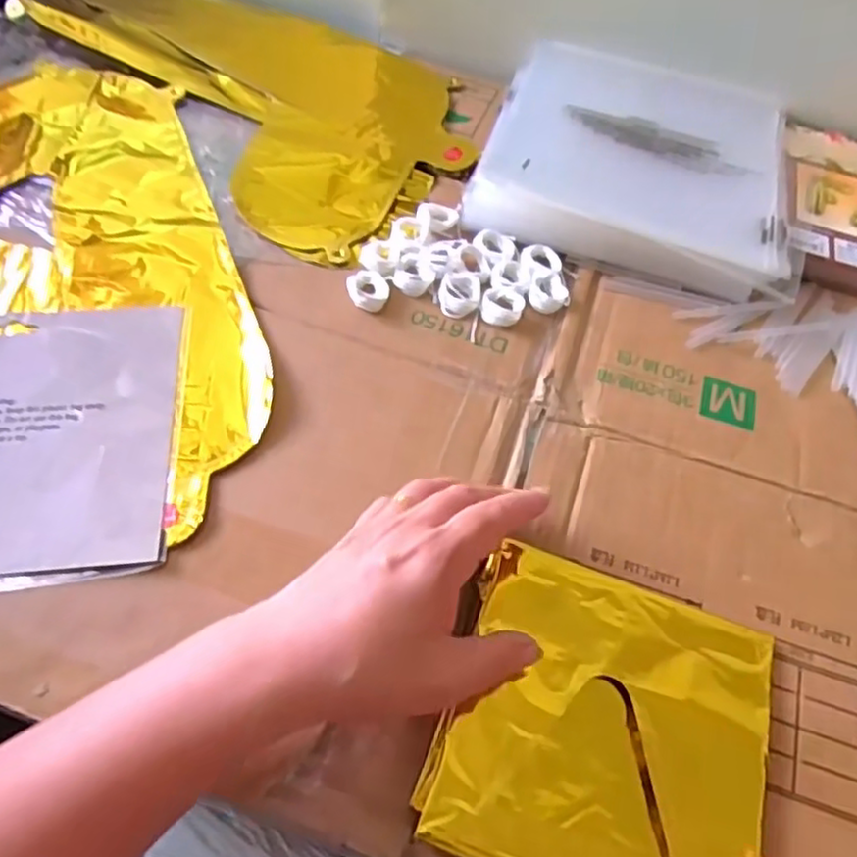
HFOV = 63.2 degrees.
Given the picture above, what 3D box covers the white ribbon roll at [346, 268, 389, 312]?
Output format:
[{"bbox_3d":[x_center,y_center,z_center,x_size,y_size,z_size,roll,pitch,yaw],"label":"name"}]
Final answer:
[{"bbox_3d":[-0.039,-0.090,0.448,0.026,0.011,0.030,6,57,-2],"label":"white ribbon roll"}]

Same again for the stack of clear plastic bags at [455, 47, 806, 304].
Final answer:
[{"bbox_3d":[0.159,-0.205,0.528,0.220,0.029,0.228,15,57,5],"label":"stack of clear plastic bags"}]

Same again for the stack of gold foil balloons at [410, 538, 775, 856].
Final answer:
[{"bbox_3d":[0.082,0.137,0.318,0.145,0.015,0.140,19,57,8],"label":"stack of gold foil balloons"}]

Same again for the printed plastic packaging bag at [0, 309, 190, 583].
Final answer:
[{"bbox_3d":[-0.237,0.004,0.367,0.206,0.017,0.176,-6,58,-9],"label":"printed plastic packaging bag"}]

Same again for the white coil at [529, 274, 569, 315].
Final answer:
[{"bbox_3d":[0.080,-0.090,0.466,0.025,0.008,0.029,19,57,8],"label":"white coil"}]

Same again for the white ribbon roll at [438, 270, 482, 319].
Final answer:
[{"bbox_3d":[0.020,-0.089,0.453,0.026,0.008,0.035,8,57,0],"label":"white ribbon roll"}]

